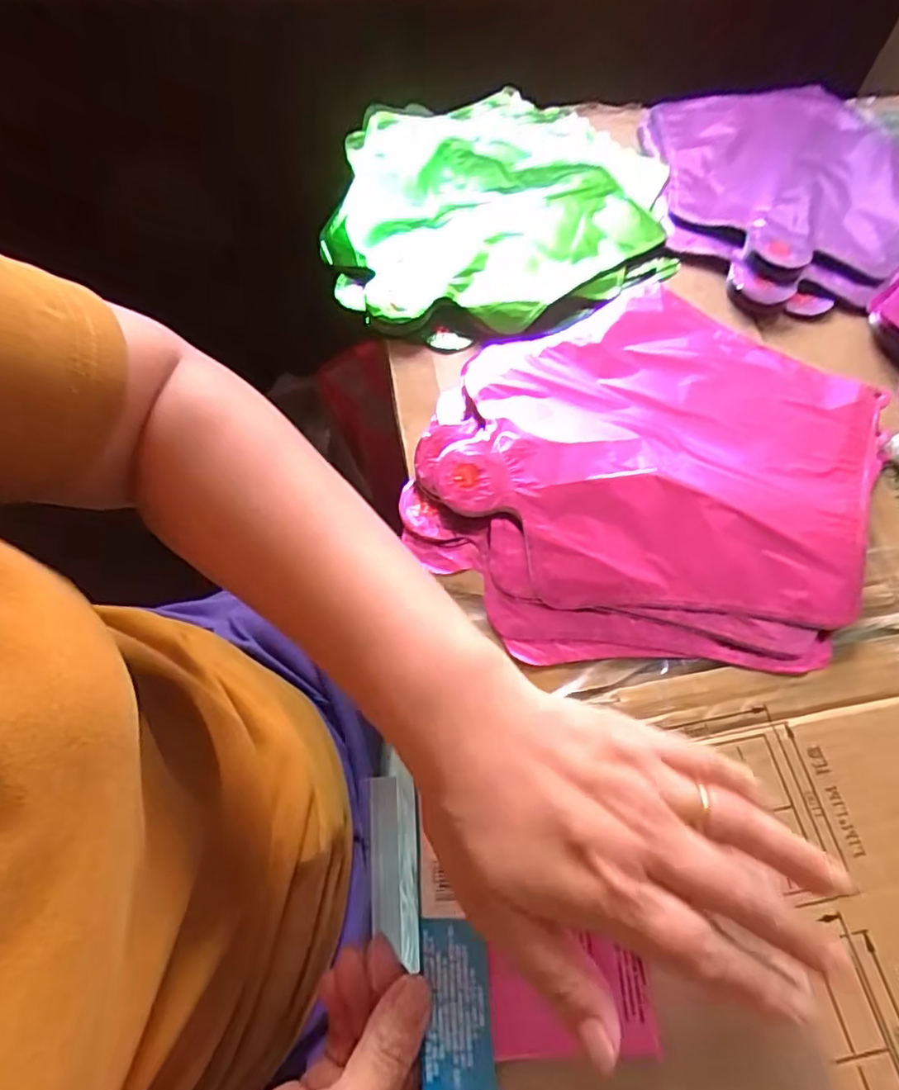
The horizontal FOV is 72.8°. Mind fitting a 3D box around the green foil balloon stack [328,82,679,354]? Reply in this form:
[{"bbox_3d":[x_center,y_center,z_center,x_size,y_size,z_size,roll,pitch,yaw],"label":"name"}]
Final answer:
[{"bbox_3d":[0.039,-0.254,0.456,0.232,0.029,0.282,8,63,0],"label":"green foil balloon stack"}]

